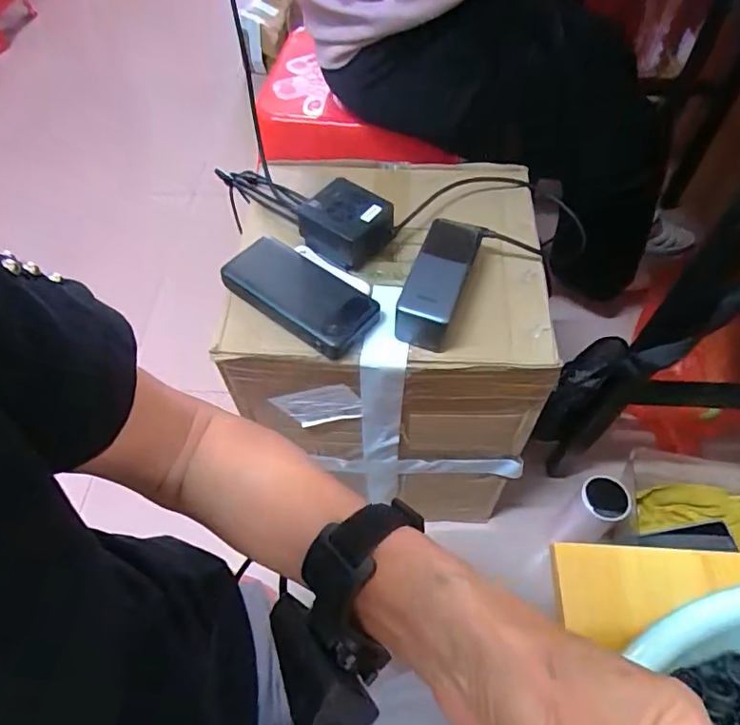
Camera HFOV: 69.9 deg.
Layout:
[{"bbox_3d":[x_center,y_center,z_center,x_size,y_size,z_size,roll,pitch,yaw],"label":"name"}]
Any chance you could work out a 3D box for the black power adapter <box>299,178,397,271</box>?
[{"bbox_3d":[-0.027,-0.149,0.578,0.080,0.051,0.087,-40,63,-22],"label":"black power adapter"}]

